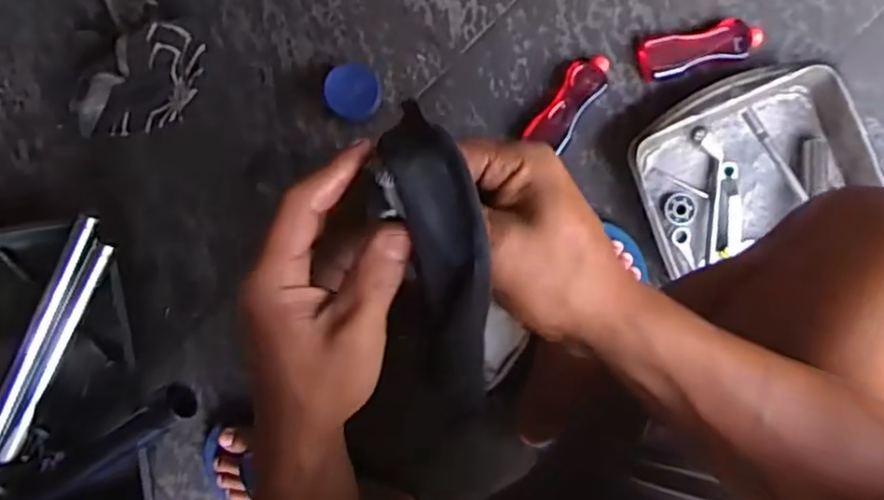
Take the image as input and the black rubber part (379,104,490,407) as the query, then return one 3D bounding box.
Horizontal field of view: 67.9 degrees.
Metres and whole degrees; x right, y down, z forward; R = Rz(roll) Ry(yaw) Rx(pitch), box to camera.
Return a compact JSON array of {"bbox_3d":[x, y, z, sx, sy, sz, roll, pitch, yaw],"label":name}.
[{"bbox_3d":[0.003,0.021,0.321,0.038,0.051,0.160,-7,121,4],"label":"black rubber part"}]

